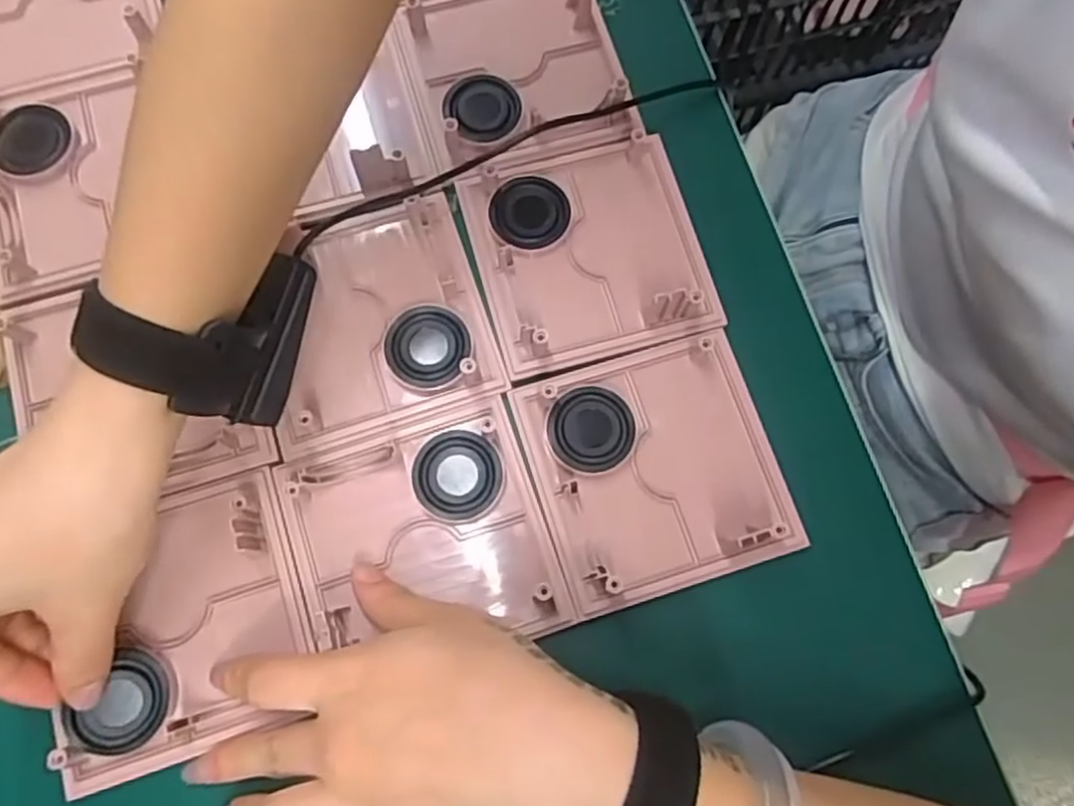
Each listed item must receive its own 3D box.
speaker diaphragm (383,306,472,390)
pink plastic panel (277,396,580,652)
[{"bbox_3d":[-0.050,-0.026,0.351,0.040,0.006,0.037,-5,76,-3],"label":"speaker diaphragm"},{"bbox_3d":[-0.052,0.058,0.328,0.108,0.013,0.103,-17,77,-6],"label":"pink plastic panel"}]

